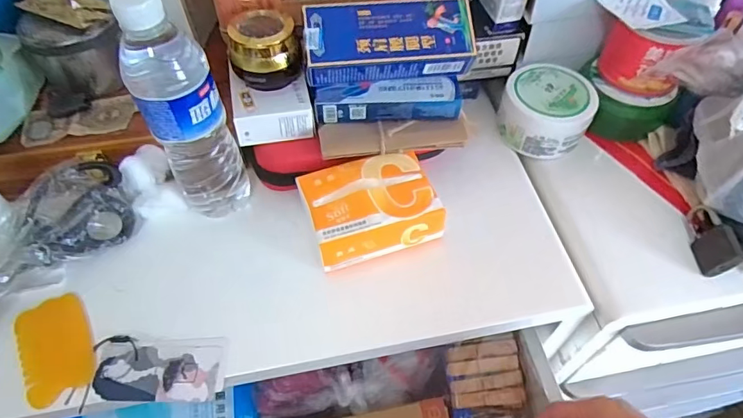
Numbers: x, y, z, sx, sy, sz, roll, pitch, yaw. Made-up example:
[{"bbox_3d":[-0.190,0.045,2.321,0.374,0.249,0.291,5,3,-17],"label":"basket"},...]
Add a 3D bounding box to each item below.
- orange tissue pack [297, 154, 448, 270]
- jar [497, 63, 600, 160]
[{"bbox_3d":[-0.001,-0.002,0.448,0.113,0.042,0.084,-16,56,-11],"label":"orange tissue pack"},{"bbox_3d":[0.190,-0.107,0.527,0.092,0.053,0.091,0,54,1],"label":"jar"}]

